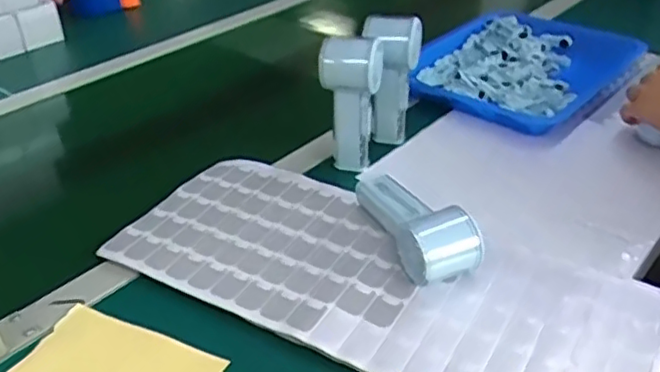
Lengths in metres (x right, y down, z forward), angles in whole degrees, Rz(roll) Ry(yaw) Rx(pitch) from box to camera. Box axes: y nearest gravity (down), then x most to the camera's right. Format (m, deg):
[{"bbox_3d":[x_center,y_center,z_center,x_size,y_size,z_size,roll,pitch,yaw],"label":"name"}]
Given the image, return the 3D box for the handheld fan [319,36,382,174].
[{"bbox_3d":[0.025,-0.084,0.691,0.067,0.153,0.055,-1,33,3],"label":"handheld fan"}]

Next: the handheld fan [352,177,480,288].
[{"bbox_3d":[0.074,0.029,0.589,0.054,0.063,0.160,-15,35,-18],"label":"handheld fan"}]

